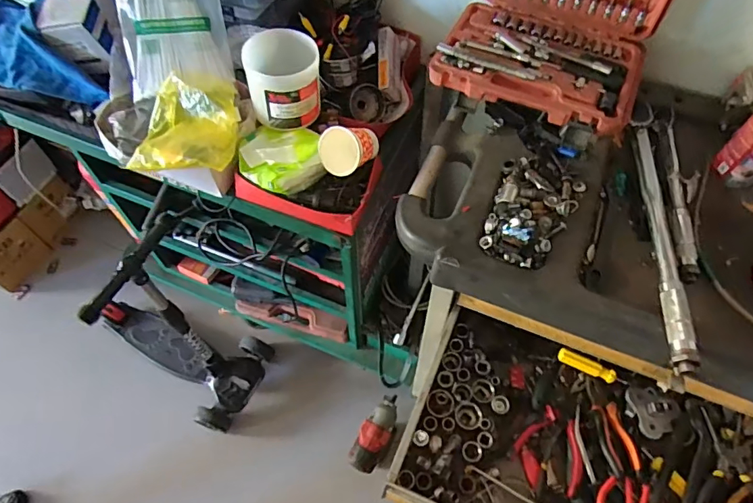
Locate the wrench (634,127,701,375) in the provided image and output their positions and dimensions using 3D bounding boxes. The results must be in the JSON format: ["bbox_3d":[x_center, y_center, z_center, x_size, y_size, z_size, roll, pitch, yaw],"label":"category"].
[{"bbox_3d":[0.379,-0.027,0.643,0.025,0.027,0.384,8,60,3],"label":"wrench"}]

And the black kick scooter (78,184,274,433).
[{"bbox_3d":[-0.533,0.115,1.181,0.511,0.670,0.281,37,66,18],"label":"black kick scooter"}]

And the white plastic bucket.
[{"bbox_3d":[-0.145,-0.268,0.763,0.113,0.108,0.101,-5,60,-4],"label":"white plastic bucket"}]

